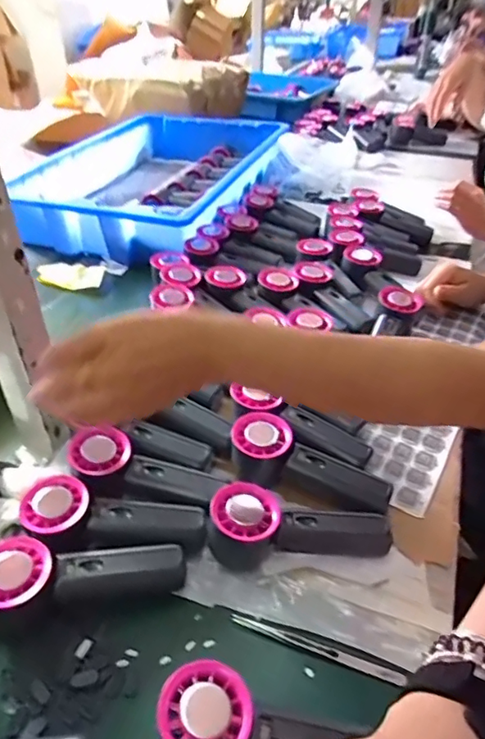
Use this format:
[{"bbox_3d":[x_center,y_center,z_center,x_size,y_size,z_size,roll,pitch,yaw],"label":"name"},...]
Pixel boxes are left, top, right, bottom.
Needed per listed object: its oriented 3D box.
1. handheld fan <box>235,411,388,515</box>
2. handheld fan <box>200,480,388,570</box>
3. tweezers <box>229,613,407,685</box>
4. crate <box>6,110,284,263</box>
[{"bbox_3d":[0.062,0.100,0.504,0.155,0.058,0.063,20,42,26],"label":"handheld fan"},{"bbox_3d":[0.048,0.135,0.457,0.155,0.059,0.055,-6,38,-6],"label":"handheld fan"},{"bbox_3d":[0.056,0.214,0.405,0.134,0.006,0.010,12,39,17],"label":"tweezers"},{"bbox_3d":[-0.175,-0.413,1.132,0.428,0.117,0.629,11,39,16],"label":"crate"}]

